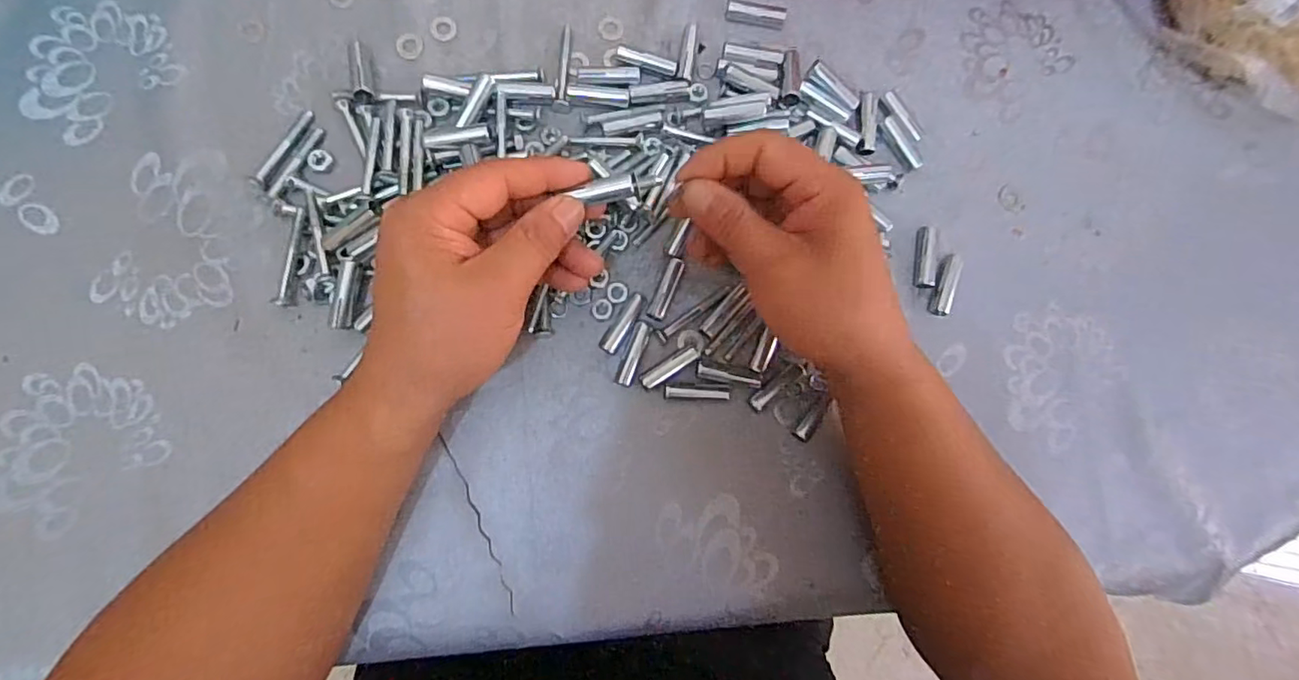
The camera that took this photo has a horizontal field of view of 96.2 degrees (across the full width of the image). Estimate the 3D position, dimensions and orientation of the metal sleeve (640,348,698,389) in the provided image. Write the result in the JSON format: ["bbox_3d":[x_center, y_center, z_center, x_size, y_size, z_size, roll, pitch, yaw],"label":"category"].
[{"bbox_3d":[0.012,0.017,0.349,0.037,0.007,0.009,-31,87,-10],"label":"metal sleeve"}]

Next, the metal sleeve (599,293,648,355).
[{"bbox_3d":[-0.015,-0.010,0.350,0.011,0.008,0.040,35,80,-1],"label":"metal sleeve"}]

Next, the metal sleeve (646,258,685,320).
[{"bbox_3d":[0.010,-0.031,0.356,0.011,0.006,0.038,23,81,-3],"label":"metal sleeve"}]

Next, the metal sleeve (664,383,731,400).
[{"bbox_3d":[0.029,0.031,0.349,0.040,0.004,0.009,1,83,-7],"label":"metal sleeve"}]

